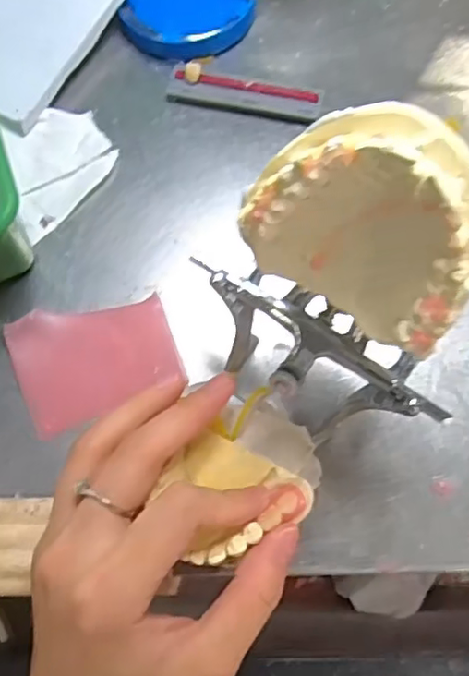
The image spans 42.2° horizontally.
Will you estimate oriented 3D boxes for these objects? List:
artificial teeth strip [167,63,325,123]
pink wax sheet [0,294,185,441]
[{"bbox_3d":[0.006,-0.132,0.326,0.082,0.010,0.021,12,75,3],"label":"artificial teeth strip"},{"bbox_3d":[-0.065,0.008,0.286,0.072,0.008,0.056,-22,76,-6],"label":"pink wax sheet"}]

